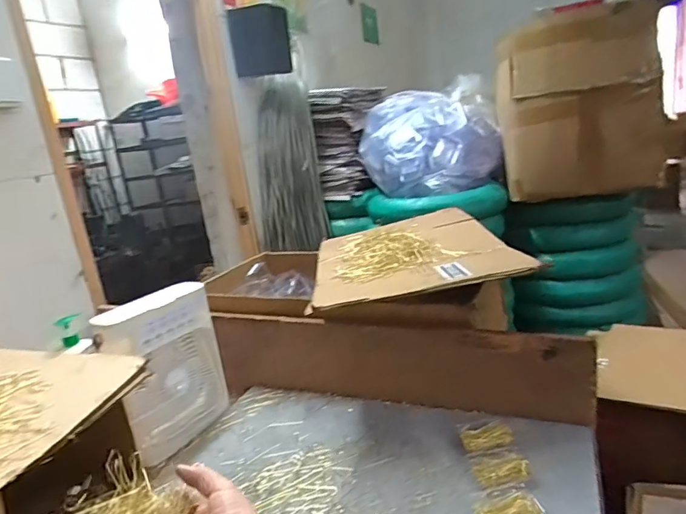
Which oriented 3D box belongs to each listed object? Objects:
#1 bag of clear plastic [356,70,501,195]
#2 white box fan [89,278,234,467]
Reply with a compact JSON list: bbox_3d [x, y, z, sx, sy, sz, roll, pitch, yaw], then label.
[{"bbox_3d":[0.303,-0.400,1.642,0.480,0.331,0.422,-6,15,7],"label":"bag of clear plastic"},{"bbox_3d":[-0.302,0.196,0.823,0.079,0.257,0.193,2,18,32],"label":"white box fan"}]

